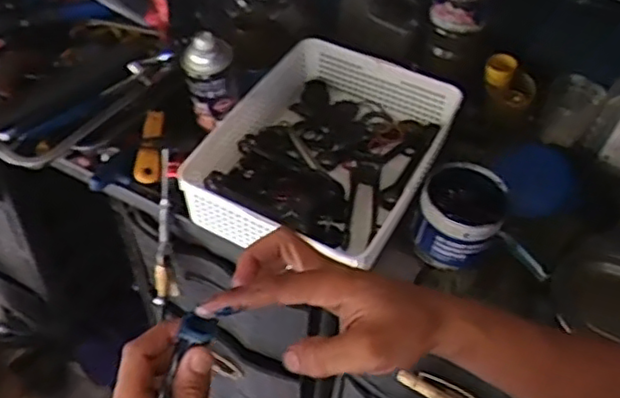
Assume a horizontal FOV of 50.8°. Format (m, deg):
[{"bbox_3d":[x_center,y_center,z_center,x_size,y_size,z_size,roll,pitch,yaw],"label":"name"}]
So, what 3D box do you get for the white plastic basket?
[{"bbox_3d":[0.022,-0.057,0.844,0.253,0.087,0.323,25,55,16],"label":"white plastic basket"}]

